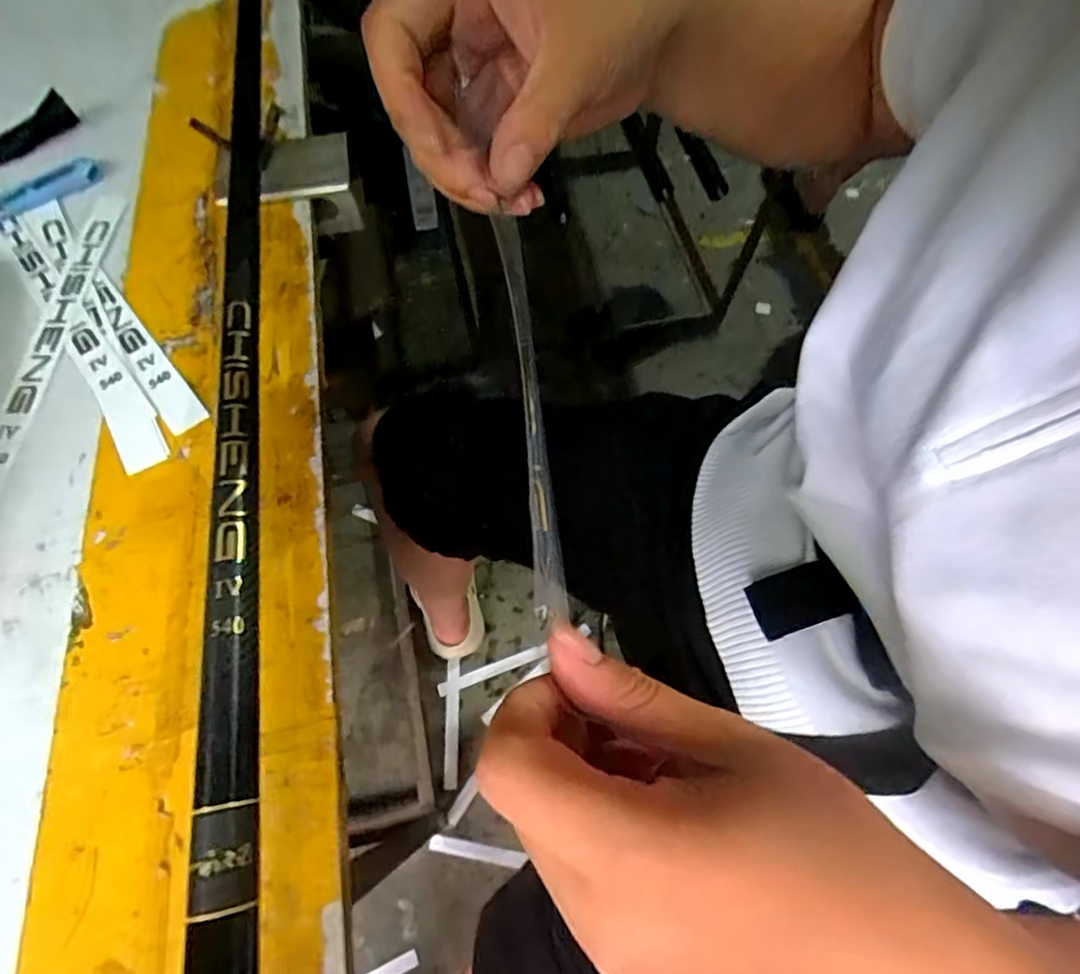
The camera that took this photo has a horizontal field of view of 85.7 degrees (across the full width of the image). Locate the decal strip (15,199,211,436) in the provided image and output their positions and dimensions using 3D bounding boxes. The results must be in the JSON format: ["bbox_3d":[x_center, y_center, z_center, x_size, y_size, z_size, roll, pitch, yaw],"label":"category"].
[{"bbox_3d":[-0.249,-0.103,0.334,0.021,0.004,0.208,-38,71,-18],"label":"decal strip"}]

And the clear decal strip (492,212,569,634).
[{"bbox_3d":[-0.004,-0.025,0.188,0.009,0.015,0.134,-6,83,-5],"label":"clear decal strip"}]

